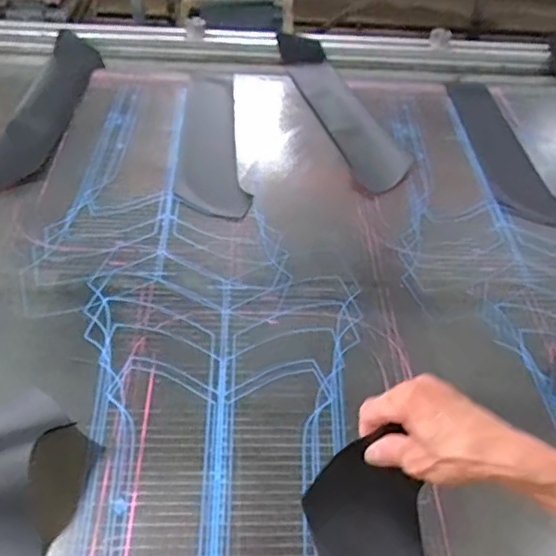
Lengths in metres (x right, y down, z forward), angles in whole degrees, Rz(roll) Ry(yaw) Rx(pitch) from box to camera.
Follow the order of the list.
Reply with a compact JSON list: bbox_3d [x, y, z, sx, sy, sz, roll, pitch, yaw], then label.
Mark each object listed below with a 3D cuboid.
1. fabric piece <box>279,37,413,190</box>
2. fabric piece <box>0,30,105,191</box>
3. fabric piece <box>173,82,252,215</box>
[{"bbox_3d":[0.111,-0.318,1.080,0.097,0.026,0.496,-10,48,-17],"label":"fabric piece"},{"bbox_3d":[-0.401,-0.306,1.027,0.100,0.025,0.496,7,46,0],"label":"fabric piece"},{"bbox_3d":[-0.120,-0.241,1.005,0.108,0.015,0.398,0,47,-13],"label":"fabric piece"}]

